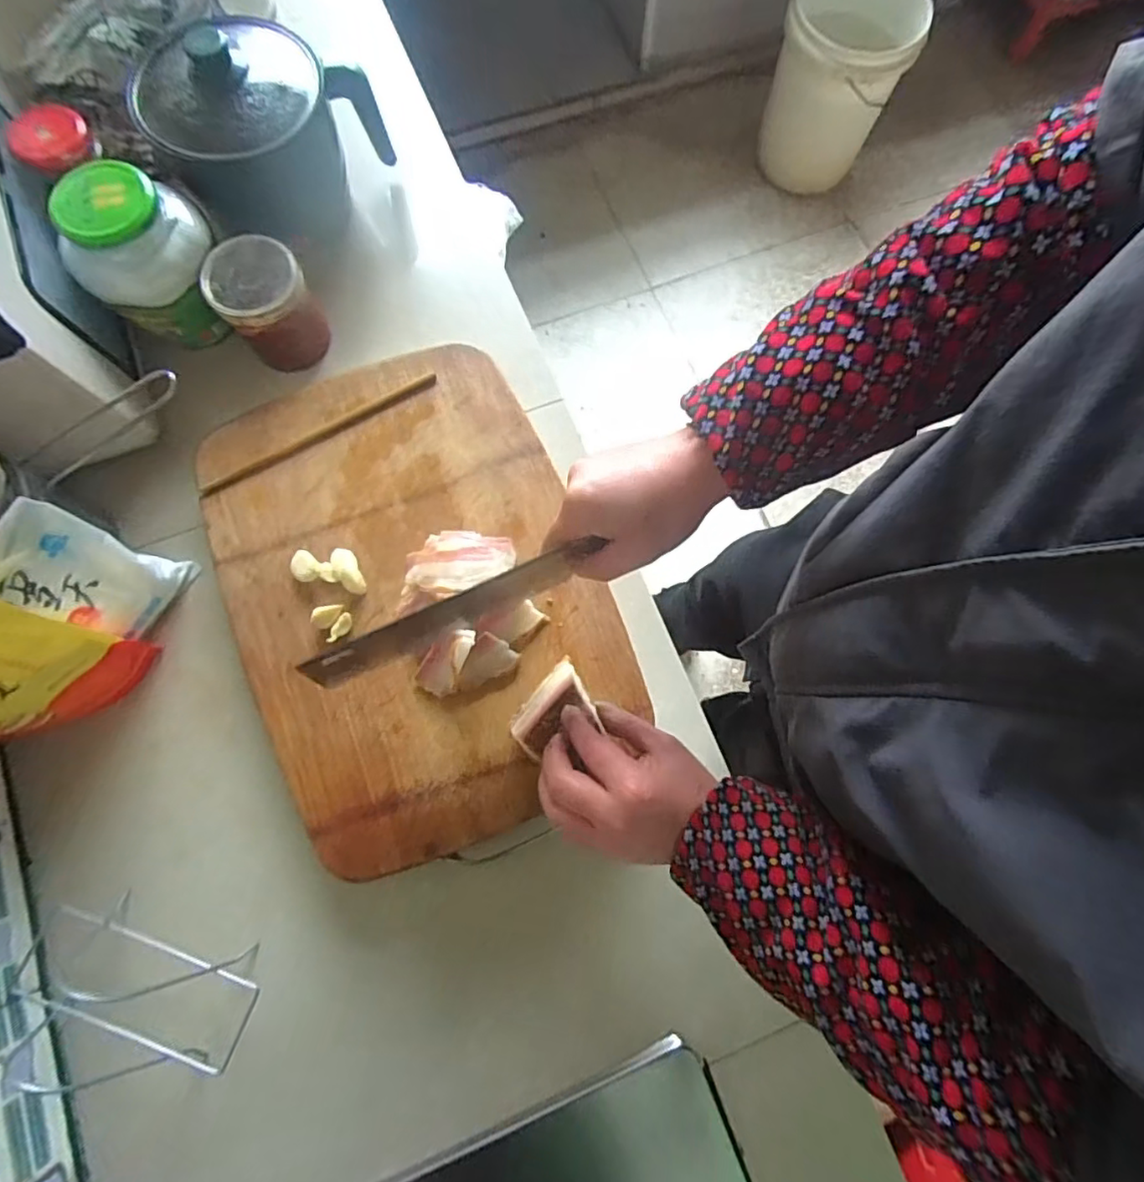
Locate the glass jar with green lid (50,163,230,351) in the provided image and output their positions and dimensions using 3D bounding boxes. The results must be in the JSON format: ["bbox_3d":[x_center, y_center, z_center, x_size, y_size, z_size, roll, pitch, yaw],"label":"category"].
[{"bbox_3d":[-0.378,-0.300,0.541,0.103,0.120,0.098,0,77,-1],"label":"glass jar with green lid"}]

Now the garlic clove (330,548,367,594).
[{"bbox_3d":[-0.191,-0.017,0.511,0.020,0.009,0.042,-29,79,-7],"label":"garlic clove"}]

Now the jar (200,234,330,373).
[{"bbox_3d":[-0.284,-0.267,0.566,0.080,0.092,0.076,0,77,-1],"label":"jar"}]

